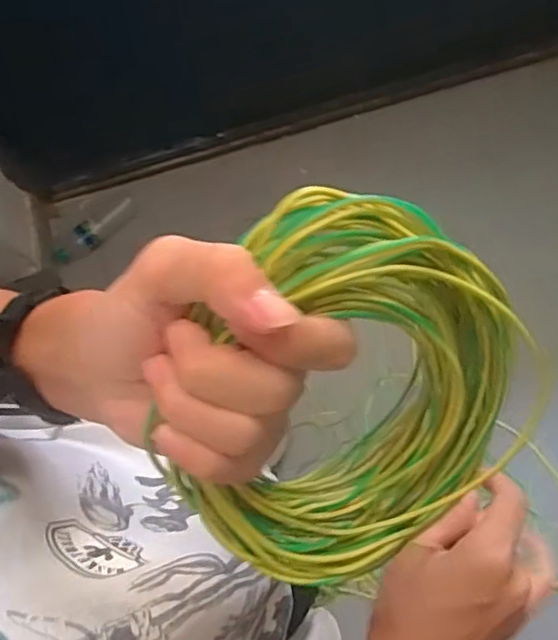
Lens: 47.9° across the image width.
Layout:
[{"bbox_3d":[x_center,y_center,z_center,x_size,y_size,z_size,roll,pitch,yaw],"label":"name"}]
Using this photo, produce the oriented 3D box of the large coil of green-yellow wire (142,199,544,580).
[{"bbox_3d":[0.019,0.023,0.227,0.133,0.050,0.133,-5,113,-12],"label":"large coil of green-yellow wire"}]

